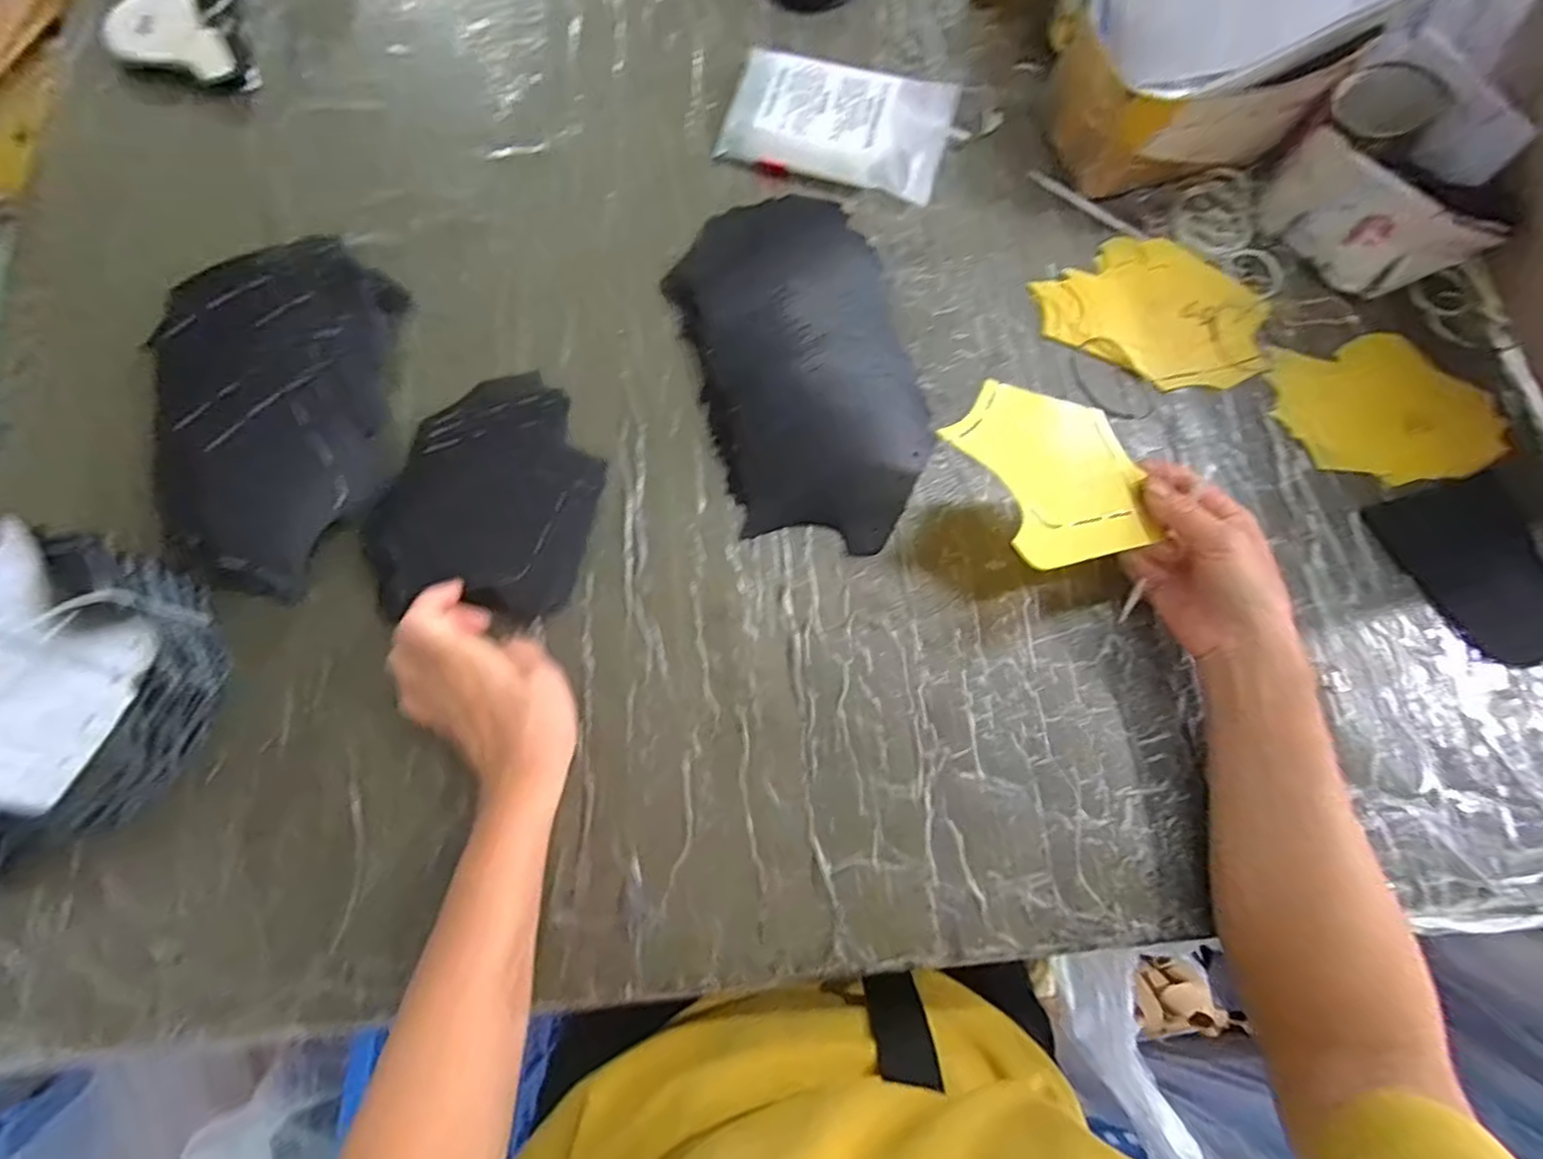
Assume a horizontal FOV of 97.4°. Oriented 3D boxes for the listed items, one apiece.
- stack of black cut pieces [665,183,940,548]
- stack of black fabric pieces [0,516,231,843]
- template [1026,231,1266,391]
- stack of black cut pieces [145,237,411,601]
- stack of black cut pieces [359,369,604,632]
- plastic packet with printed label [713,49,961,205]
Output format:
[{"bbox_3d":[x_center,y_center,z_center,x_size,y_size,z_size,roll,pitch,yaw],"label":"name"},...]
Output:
[{"bbox_3d":[0.023,-0.160,0.490,0.153,0.022,0.283,-16,75,-3],"label":"stack of black cut pieces"},{"bbox_3d":[-0.383,0.057,0.378,0.093,0.093,0.149,5,75,2],"label":"stack of black fabric pieces"},{"bbox_3d":[0.288,-0.201,0.507,0.160,0.012,0.110,31,80,7],"label":"template"},{"bbox_3d":[-0.337,-0.118,0.450,0.141,0.055,0.243,-5,75,0],"label":"stack of black cut pieces"},{"bbox_3d":[-0.183,-0.058,0.450,0.132,0.023,0.174,15,74,2],"label":"stack of black cut pieces"},{"bbox_3d":[0.054,-0.370,0.544,0.172,0.027,0.109,16,76,5],"label":"plastic packet with printed label"}]

